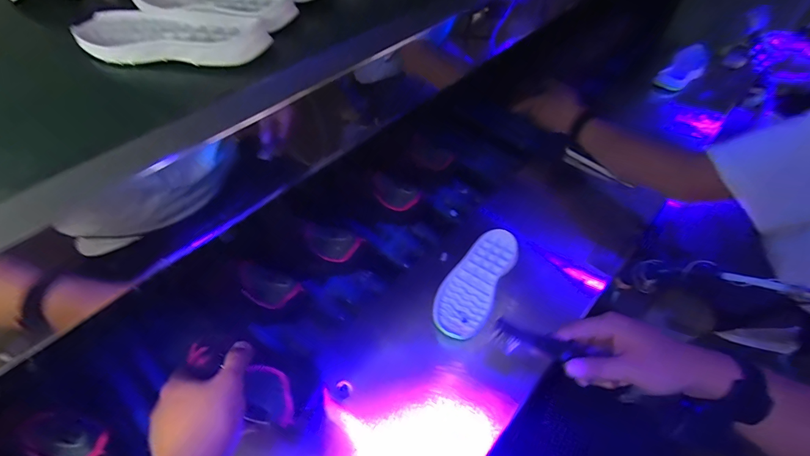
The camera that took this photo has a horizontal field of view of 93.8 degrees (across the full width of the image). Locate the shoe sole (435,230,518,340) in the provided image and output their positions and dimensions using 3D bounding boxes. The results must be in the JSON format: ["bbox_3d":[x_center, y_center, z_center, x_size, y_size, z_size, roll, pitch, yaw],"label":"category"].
[{"bbox_3d":[0.109,0.078,0.581,0.079,0.016,0.198,26,55,20],"label":"shoe sole"}]

